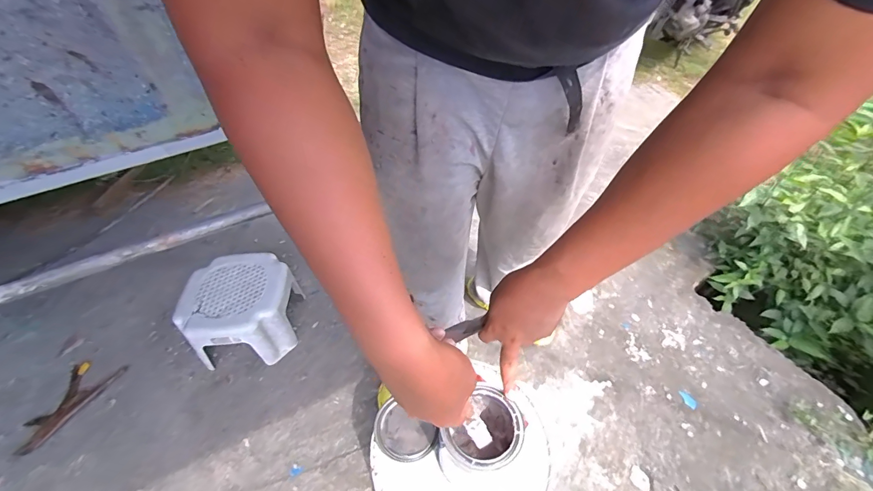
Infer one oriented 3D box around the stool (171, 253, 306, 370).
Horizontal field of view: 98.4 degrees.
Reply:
[{"bbox_3d":[-0.537,0.170,1.056,0.261,0.175,0.290,-4,53,-6],"label":"stool"}]

